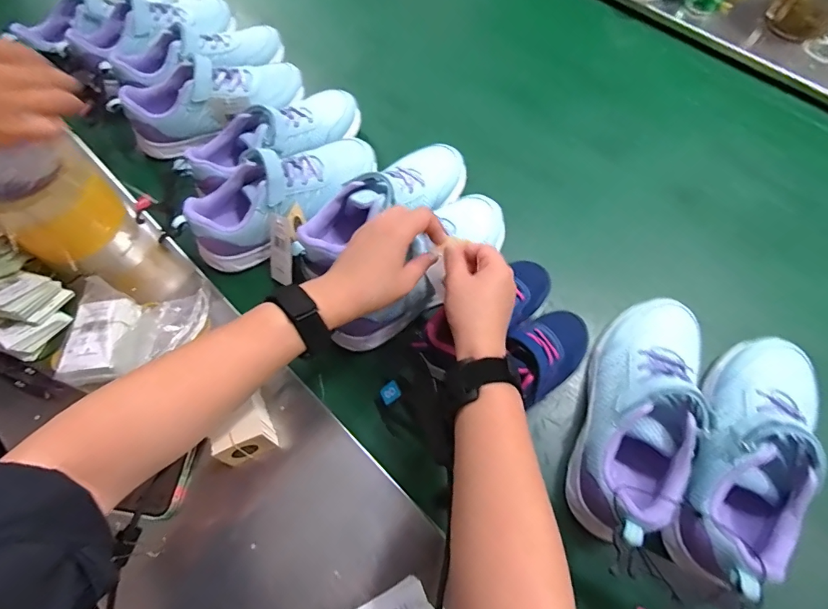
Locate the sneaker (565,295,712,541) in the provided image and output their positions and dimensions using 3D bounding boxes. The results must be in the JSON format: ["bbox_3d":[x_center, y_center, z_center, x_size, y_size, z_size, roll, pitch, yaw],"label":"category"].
[{"bbox_3d":[0.211,0.098,0.415,0.083,0.095,0.242,18,63,7],"label":"sneaker"}]

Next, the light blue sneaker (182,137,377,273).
[{"bbox_3d":[-0.155,-0.134,0.523,0.226,0.085,0.078,-37,69,-19],"label":"light blue sneaker"}]

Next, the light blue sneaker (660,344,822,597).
[{"bbox_3d":[0.298,0.128,0.383,0.084,0.078,0.246,30,66,13],"label":"light blue sneaker"}]

